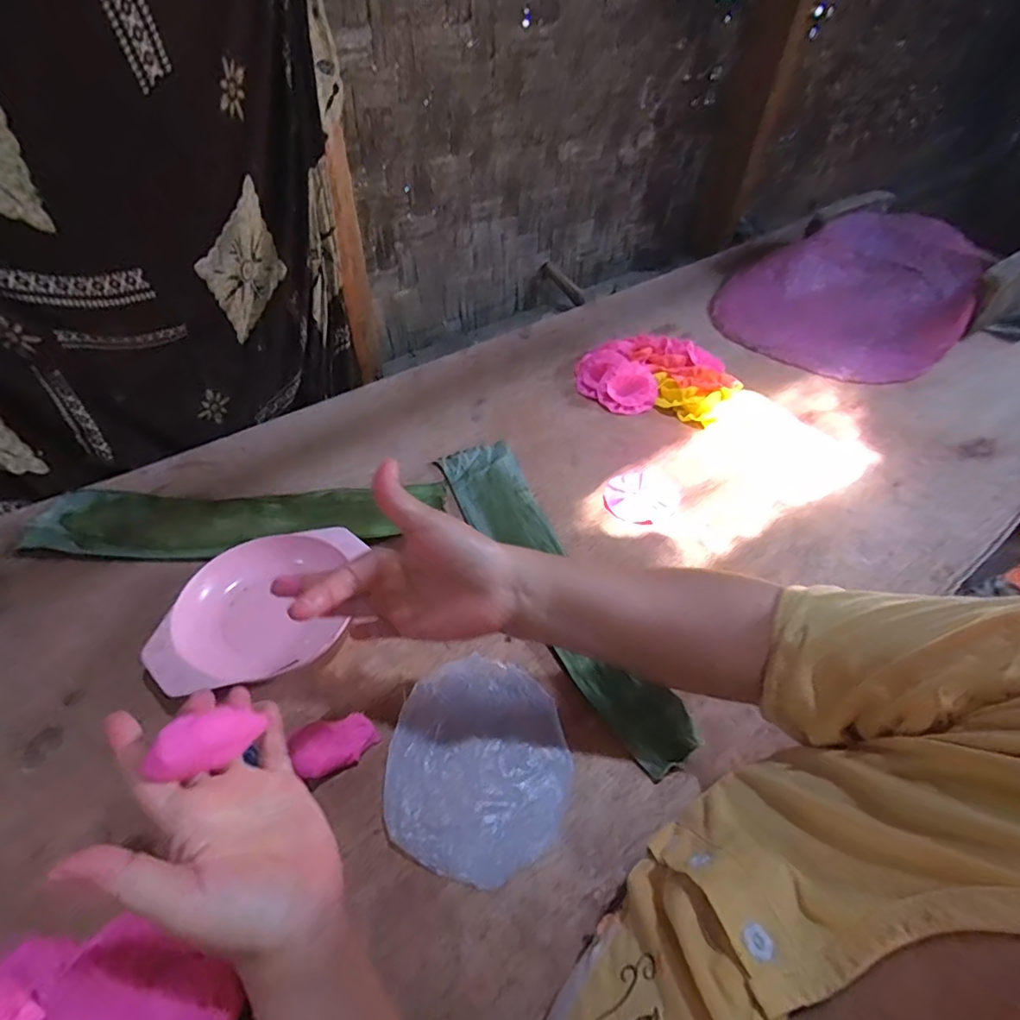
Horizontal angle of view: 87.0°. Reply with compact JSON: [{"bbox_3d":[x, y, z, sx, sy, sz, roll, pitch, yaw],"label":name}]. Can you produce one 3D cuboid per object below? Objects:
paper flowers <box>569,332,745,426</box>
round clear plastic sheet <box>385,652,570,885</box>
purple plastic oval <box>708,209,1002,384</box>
[{"bbox_3d":[0.201,-0.186,0.739,0.211,0.039,0.153,15,47,13],"label":"paper flowers"},{"bbox_3d":[-0.021,0.186,0.402,0.132,0.011,0.147,16,48,7],"label":"round clear plastic sheet"},{"bbox_3d":[0.539,-0.357,0.860,0.372,0.072,0.337,-48,59,-5],"label":"purple plastic oval"}]

